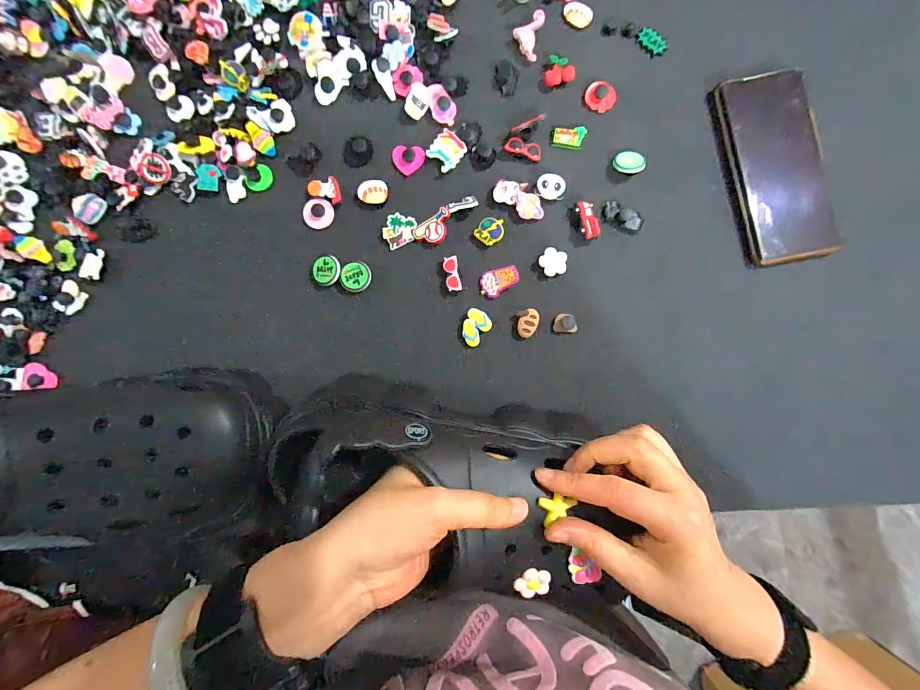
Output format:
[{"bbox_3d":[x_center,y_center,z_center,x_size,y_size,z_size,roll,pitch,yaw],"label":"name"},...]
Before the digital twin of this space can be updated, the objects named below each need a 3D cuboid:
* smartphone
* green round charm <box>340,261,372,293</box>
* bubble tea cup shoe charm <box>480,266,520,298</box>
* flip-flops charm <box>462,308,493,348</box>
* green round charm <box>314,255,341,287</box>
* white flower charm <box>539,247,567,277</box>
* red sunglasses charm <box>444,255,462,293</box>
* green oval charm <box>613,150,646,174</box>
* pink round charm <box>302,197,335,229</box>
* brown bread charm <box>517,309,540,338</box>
[{"bbox_3d":[0.267,-0.151,0.327,0.076,0.016,0.160,-10,86,0],"label":"smartphone"},{"bbox_3d":[-0.088,-0.058,0.330,0.022,0.008,0.026,25,86,2],"label":"green round charm"},{"bbox_3d":[0.034,-0.054,0.326,0.034,0.004,0.021,-17,92,17],"label":"bubble tea cup shoe charm"},{"bbox_3d":[0.014,-0.014,0.327,0.022,0.009,0.030,23,86,2],"label":"flip-flops charm"},{"bbox_3d":[-0.114,-0.063,0.331,0.025,0.008,0.022,-45,87,-3],"label":"green round charm"},{"bbox_3d":[0.079,-0.070,0.328,0.023,0.005,0.023,0,86,1],"label":"white flower charm"},{"bbox_3d":[-0.006,-0.060,0.330,0.013,0.009,0.029,-9,86,0],"label":"red sunglasses charm"},{"bbox_3d":[0.145,-0.156,0.329,0.026,0.004,0.020,17,85,14],"label":"green oval charm"},{"bbox_3d":[-0.124,-0.114,0.336,0.026,0.007,0.025,0,86,1],"label":"pink round charm"},{"bbox_3d":[0.057,-0.018,0.326,0.017,0.009,0.024,6,86,1],"label":"brown bread charm"}]

